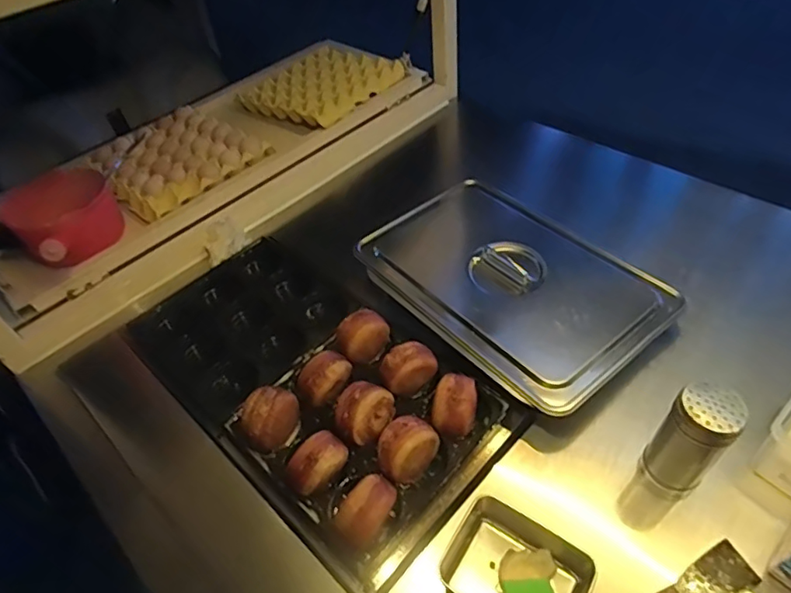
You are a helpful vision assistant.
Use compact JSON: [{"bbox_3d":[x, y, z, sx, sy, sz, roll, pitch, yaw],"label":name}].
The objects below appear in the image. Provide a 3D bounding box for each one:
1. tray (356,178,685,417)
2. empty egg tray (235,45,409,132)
[{"bbox_3d":[0.170,-0.025,0.811,0.281,0.078,0.418,-33,53,-21],"label":"tray"},{"bbox_3d":[-0.175,-0.493,1.250,0.293,0.052,0.301,28,56,27],"label":"empty egg tray"}]

